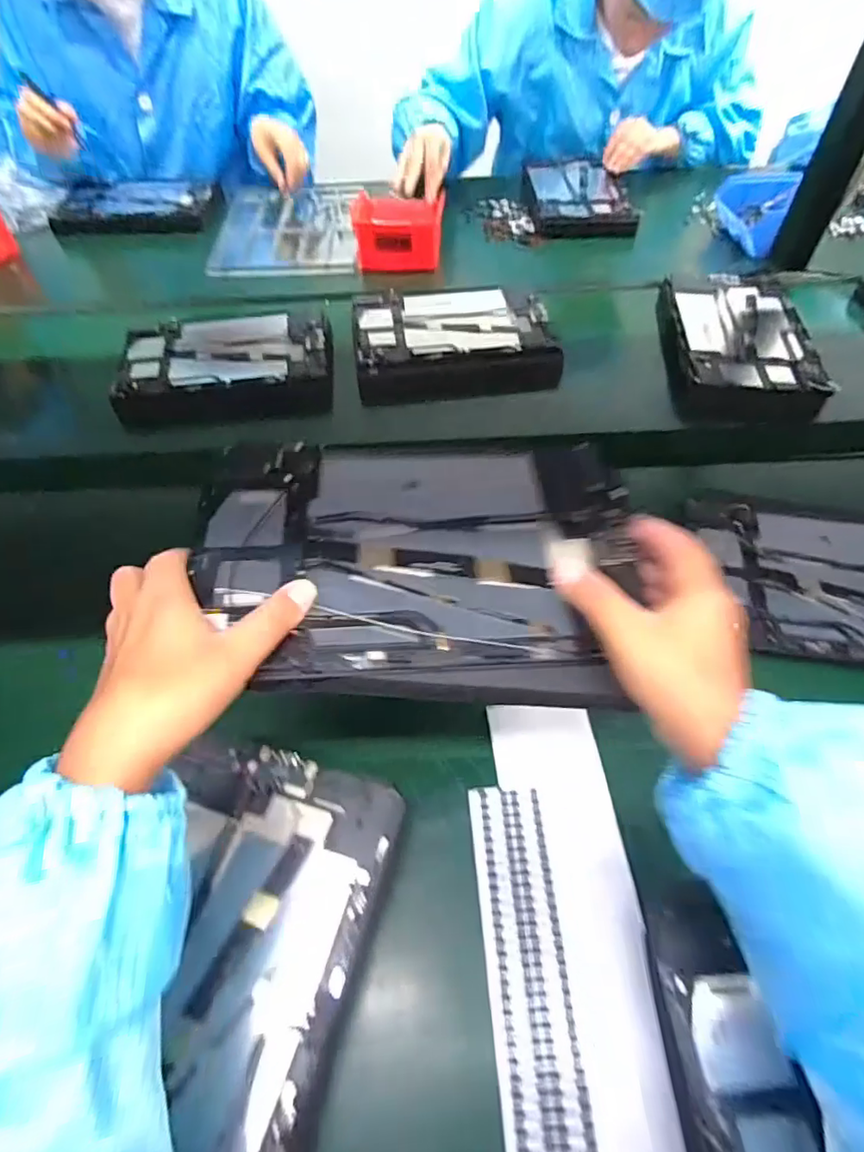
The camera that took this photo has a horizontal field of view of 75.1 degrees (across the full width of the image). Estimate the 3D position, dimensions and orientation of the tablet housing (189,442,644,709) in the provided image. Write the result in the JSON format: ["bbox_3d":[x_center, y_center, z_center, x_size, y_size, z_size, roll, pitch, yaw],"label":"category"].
[{"bbox_3d":[-0.008,-0.014,0.311,0.232,0.024,0.167,0,55,1],"label":"tablet housing"}]

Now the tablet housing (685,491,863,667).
[{"bbox_3d":[0.337,0.003,0.465,0.222,0.016,0.160,9,56,7],"label":"tablet housing"}]

